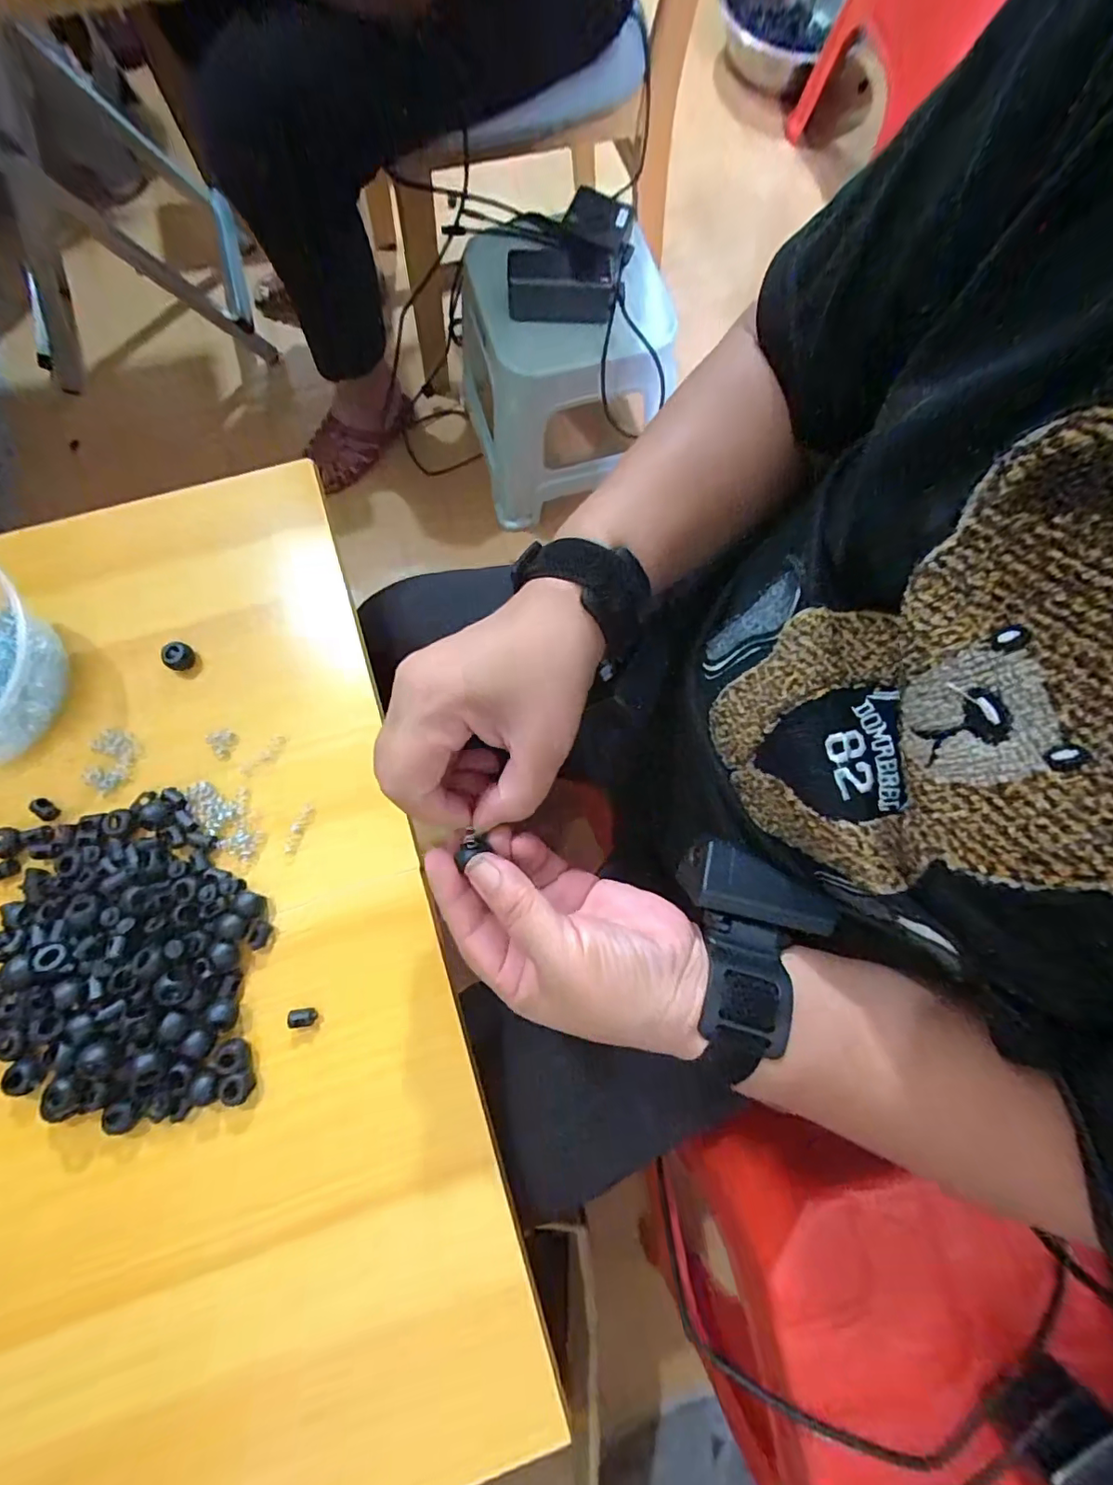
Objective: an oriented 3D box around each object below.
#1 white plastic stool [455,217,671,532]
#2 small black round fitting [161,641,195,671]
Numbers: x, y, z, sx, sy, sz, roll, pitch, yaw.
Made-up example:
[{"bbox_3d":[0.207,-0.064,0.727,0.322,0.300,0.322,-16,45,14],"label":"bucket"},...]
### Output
[{"bbox_3d":[0.012,-0.512,0.820,0.273,0.269,0.210,-13,79,-5],"label":"white plastic stool"},{"bbox_3d":[-0.243,-0.055,0.347,0.014,0.014,0.018,26,78,6],"label":"small black round fitting"}]

